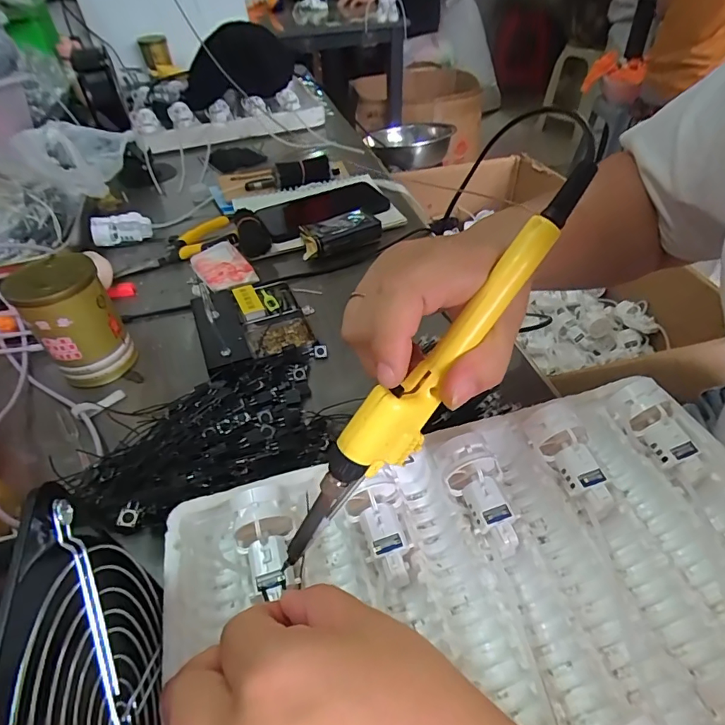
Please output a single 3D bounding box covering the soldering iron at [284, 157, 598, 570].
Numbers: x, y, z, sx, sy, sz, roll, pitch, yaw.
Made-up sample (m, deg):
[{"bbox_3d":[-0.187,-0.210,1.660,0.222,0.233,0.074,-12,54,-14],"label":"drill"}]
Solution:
[{"bbox_3d":[0.033,0.003,0.222,0.020,0.033,0.232,39,91,35],"label":"soldering iron"}]

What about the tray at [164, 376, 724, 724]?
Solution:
[{"bbox_3d":[0.078,0.136,0.236,0.336,0.055,0.243,-13,44,-11],"label":"tray"}]

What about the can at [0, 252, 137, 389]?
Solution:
[{"bbox_3d":[-0.247,-0.037,0.404,0.065,0.102,0.060,-2,44,2],"label":"can"}]

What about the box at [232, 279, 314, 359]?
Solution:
[{"bbox_3d":[-0.092,-0.050,0.464,0.060,0.020,0.105,-18,46,-14],"label":"box"}]

